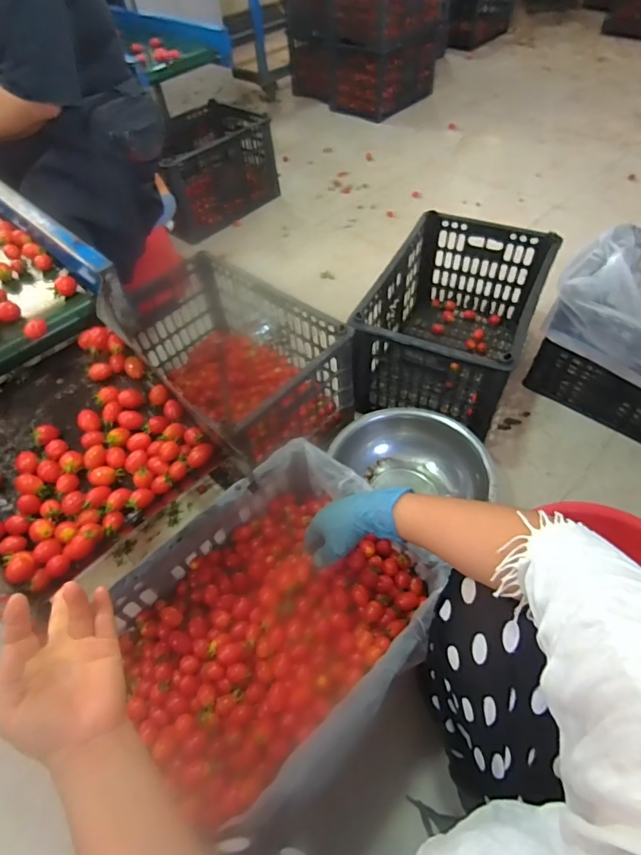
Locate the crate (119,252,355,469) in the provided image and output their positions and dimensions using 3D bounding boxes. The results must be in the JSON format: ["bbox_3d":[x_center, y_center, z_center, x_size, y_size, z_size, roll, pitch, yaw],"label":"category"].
[{"bbox_3d":[-0.184,-0.153,1.021,0.496,0.240,0.285,37,64,28],"label":"crate"}]

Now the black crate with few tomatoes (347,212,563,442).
[{"bbox_3d":[0.307,-0.228,1.076,0.329,0.279,0.484,22,58,20],"label":"black crate with few tomatoes"}]

